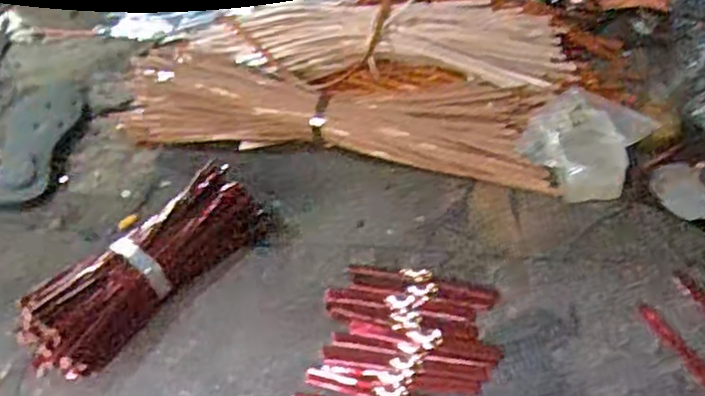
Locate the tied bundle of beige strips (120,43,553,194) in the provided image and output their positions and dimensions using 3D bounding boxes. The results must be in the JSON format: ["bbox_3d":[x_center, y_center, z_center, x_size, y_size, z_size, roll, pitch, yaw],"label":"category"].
[{"bbox_3d":[-0.028,-0.112,0.857,0.530,0.049,0.139,7,49,13],"label":"tied bundle of beige strips"}]

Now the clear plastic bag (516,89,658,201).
[{"bbox_3d":[0.259,-0.063,0.788,0.120,0.042,0.123,33,59,31],"label":"clear plastic bag"}]

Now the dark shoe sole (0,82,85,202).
[{"bbox_3d":[-0.413,-0.080,0.920,0.098,0.013,0.235,-9,47,-1],"label":"dark shoe sole"}]

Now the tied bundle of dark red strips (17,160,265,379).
[{"bbox_3d":[-0.204,0.073,0.702,0.260,0.062,0.092,-37,55,-22],"label":"tied bundle of dark red strips"}]

